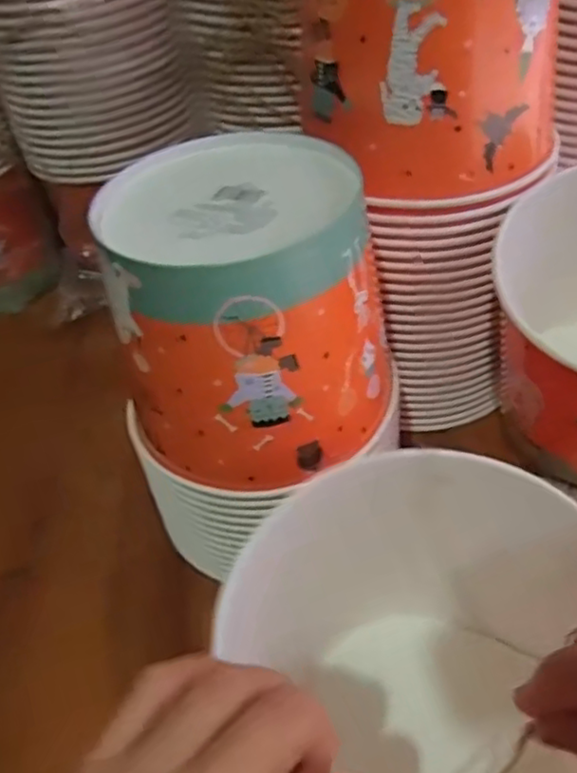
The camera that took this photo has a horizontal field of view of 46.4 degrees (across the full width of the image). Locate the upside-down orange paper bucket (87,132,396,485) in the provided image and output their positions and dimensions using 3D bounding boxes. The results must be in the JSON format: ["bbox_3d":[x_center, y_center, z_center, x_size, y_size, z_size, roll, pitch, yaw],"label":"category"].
[{"bbox_3d":[-0.014,-0.044,0.354,0.128,0.132,0.129,-4,44,4],"label":"upside-down orange paper bucket"}]

